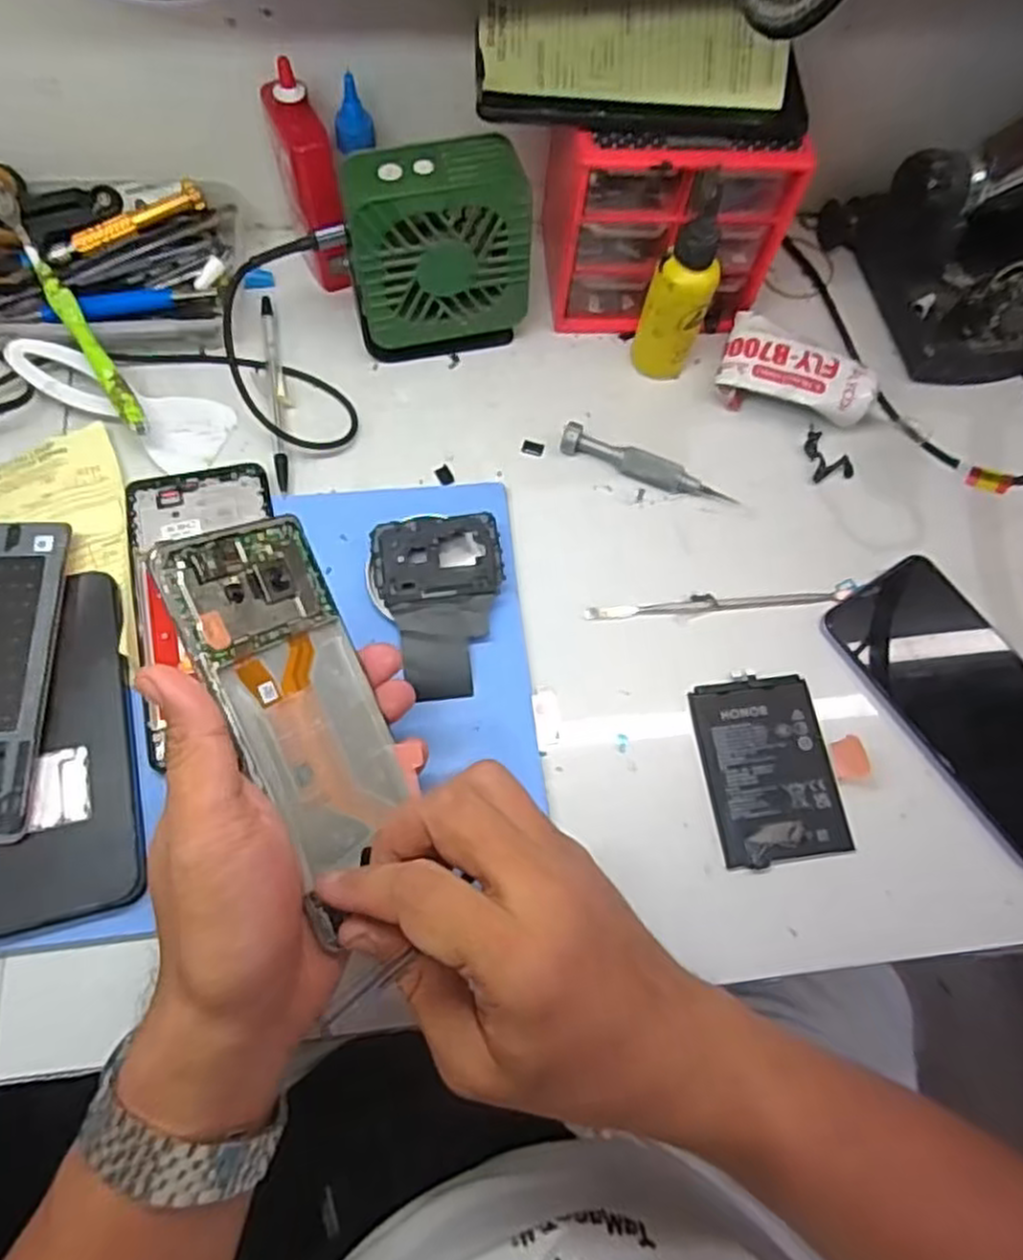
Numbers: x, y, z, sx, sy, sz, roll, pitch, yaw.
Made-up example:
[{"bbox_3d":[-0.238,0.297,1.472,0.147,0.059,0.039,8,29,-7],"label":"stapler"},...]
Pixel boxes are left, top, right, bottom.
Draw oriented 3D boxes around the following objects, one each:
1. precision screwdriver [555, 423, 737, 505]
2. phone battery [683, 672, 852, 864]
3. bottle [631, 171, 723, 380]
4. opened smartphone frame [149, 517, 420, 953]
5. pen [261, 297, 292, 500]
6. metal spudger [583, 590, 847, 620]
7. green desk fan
[{"bbox_3d":[0.080,-0.096,0.453,0.105,0.019,0.015,21,69,4],"label":"precision screwdriver"},{"bbox_3d":[0.132,0.069,0.395,0.066,0.006,0.094,-5,69,-6],"label":"phone battery"},{"bbox_3d":[0.097,-0.194,0.435,0.034,0.116,0.030,23,69,5],"label":"bottle"},{"bbox_3d":[-0.084,0.027,0.306,0.072,0.005,0.141,-33,104,-57],"label":"opened smartphone frame"},{"bbox_3d":[-0.138,-0.143,0.454,0.010,0.007,0.139,-9,70,-7],"label":"pen"},{"bbox_3d":[0.116,-0.015,0.428,0.149,0.004,0.010,-4,69,-5],"label":"metal spudger"},{"bbox_3d":[-0.042,-0.210,0.436,0.098,0.112,0.044,-13,70,-9],"label":"green desk fan"}]

